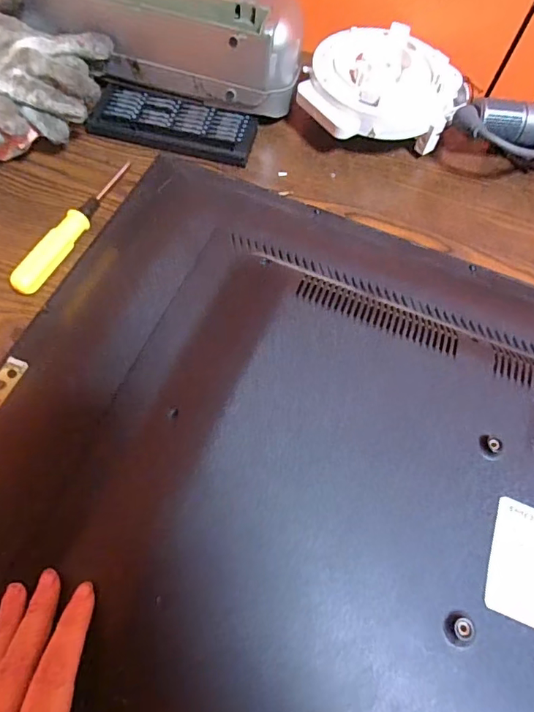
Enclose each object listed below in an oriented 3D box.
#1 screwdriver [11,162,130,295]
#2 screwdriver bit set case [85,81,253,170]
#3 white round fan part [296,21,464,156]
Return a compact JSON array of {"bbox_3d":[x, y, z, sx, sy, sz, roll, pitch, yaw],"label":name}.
[{"bbox_3d":[-0.156,-0.109,0.396,0.018,0.015,0.147,26,63,8],"label":"screwdriver"},{"bbox_3d":[-0.090,-0.224,0.465,0.151,0.018,0.068,15,62,2],"label":"screwdriver bit set case"},{"bbox_3d":[0.108,-0.251,0.471,0.136,0.070,0.133,2,62,-5],"label":"white round fan part"}]

